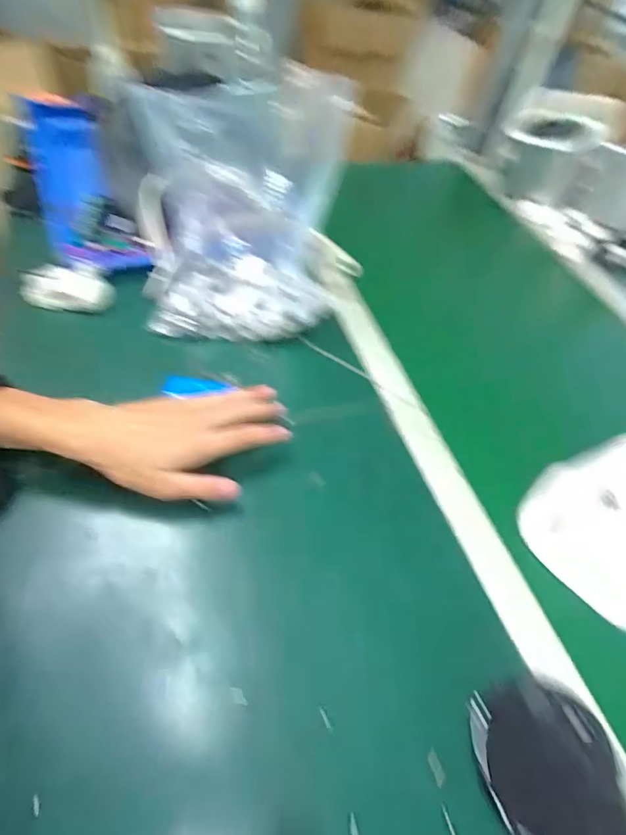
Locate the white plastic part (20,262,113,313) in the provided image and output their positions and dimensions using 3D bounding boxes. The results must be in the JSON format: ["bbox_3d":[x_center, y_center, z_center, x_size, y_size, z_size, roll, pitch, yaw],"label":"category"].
[{"bbox_3d":[-0.290,-0.153,0.537,0.096,0.031,0.054,15,52,1],"label":"white plastic part"}]

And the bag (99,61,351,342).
[{"bbox_3d":[-0.091,-0.222,0.505,0.210,0.208,0.173,-1,54,-11],"label":"bag"}]

